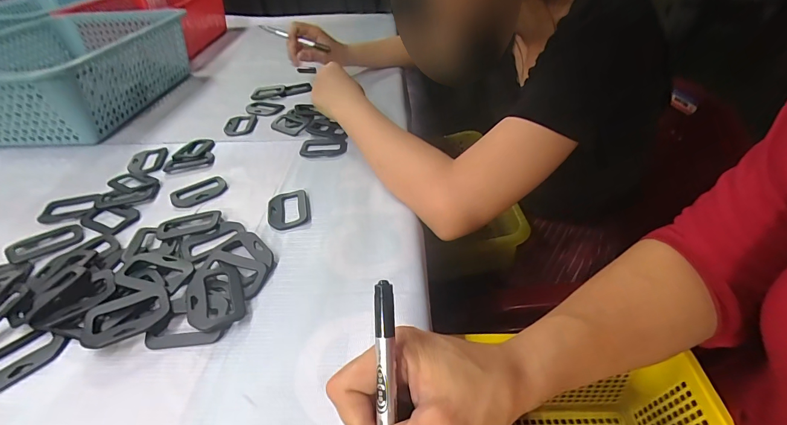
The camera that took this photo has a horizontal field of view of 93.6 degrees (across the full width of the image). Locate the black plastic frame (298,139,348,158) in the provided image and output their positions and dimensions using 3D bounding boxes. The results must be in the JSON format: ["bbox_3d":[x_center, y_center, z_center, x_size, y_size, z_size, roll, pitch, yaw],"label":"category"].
[{"bbox_3d":[-0.097,-0.089,0.507,0.063,0.007,0.042,-6,40,-3],"label":"black plastic frame"}]

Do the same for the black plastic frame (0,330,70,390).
[{"bbox_3d":[-0.284,0.110,0.279,0.061,0.007,0.039,-32,47,-30],"label":"black plastic frame"}]

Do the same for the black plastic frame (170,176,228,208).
[{"bbox_3d":[-0.227,-0.025,0.433,0.060,0.004,0.048,-33,48,-31],"label":"black plastic frame"}]

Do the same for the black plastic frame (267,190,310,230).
[{"bbox_3d":[-0.113,-0.004,0.400,0.043,0.006,0.061,-11,40,-9],"label":"black plastic frame"}]

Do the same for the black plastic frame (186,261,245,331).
[{"bbox_3d":[-0.150,0.066,0.311,0.042,0.008,0.072,-5,39,-28],"label":"black plastic frame"}]

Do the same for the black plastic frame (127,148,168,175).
[{"bbox_3d":[-0.336,-0.071,0.500,0.044,0.004,0.069,-14,41,-13],"label":"black plastic frame"}]

